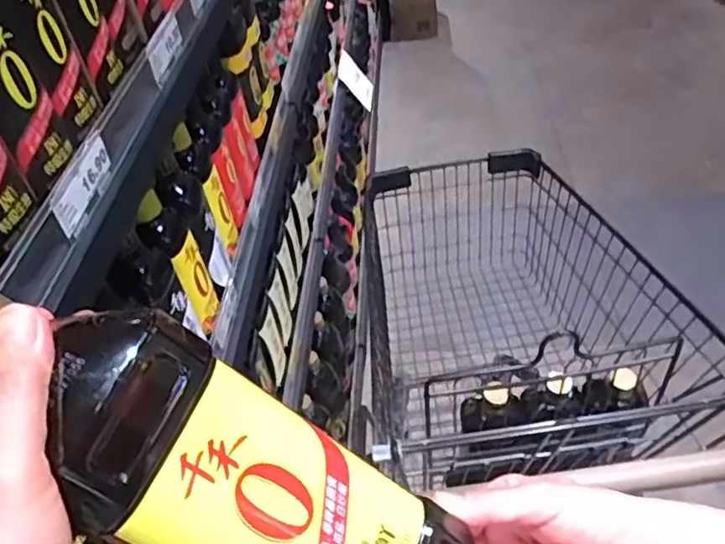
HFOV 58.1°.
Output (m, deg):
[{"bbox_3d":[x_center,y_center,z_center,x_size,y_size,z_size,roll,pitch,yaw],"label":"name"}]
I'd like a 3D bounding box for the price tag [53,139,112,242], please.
[{"bbox_3d":[-0.200,-0.063,0.469,0.004,0.025,0.086,-1,43,7],"label":"price tag"}]

